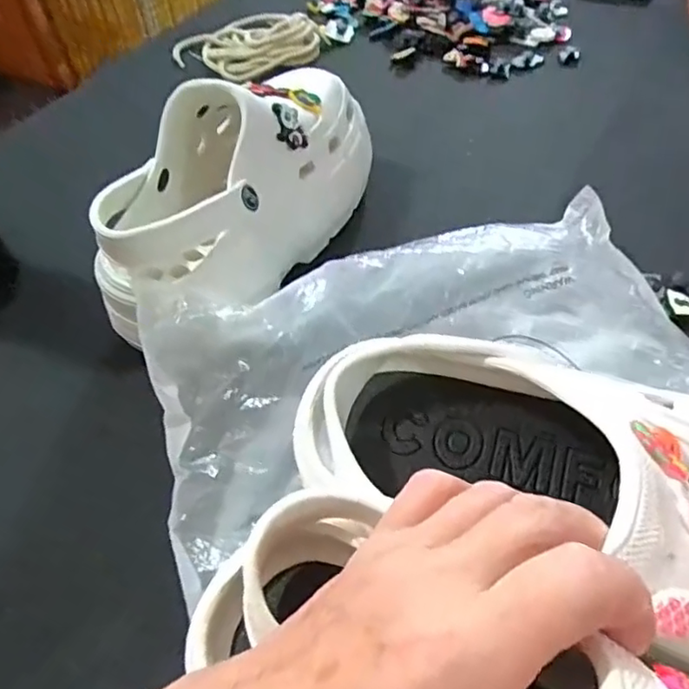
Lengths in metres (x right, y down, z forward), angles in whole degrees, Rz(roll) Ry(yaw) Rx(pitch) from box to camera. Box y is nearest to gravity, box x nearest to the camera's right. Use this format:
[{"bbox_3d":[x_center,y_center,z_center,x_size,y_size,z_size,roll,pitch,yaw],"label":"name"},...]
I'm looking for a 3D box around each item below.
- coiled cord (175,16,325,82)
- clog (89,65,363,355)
[{"bbox_3d":[-0.092,-0.305,0.631,0.131,0.018,0.111,32,59,29],"label":"coiled cord"},{"bbox_3d":[-0.065,-0.101,0.404,0.106,0.096,0.236,10,51,14],"label":"clog"}]

